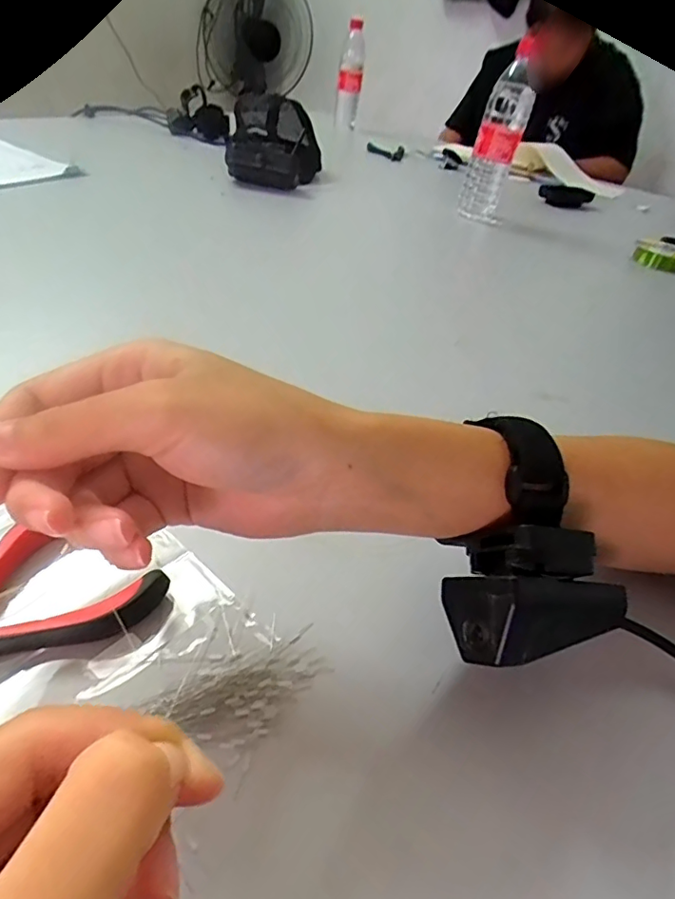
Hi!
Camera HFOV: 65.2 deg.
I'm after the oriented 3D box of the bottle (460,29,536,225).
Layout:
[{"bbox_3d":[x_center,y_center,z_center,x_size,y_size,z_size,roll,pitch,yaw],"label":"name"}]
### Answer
[{"bbox_3d":[0.244,-0.476,0.803,0.063,0.227,0.076,8,39,1],"label":"bottle"}]

